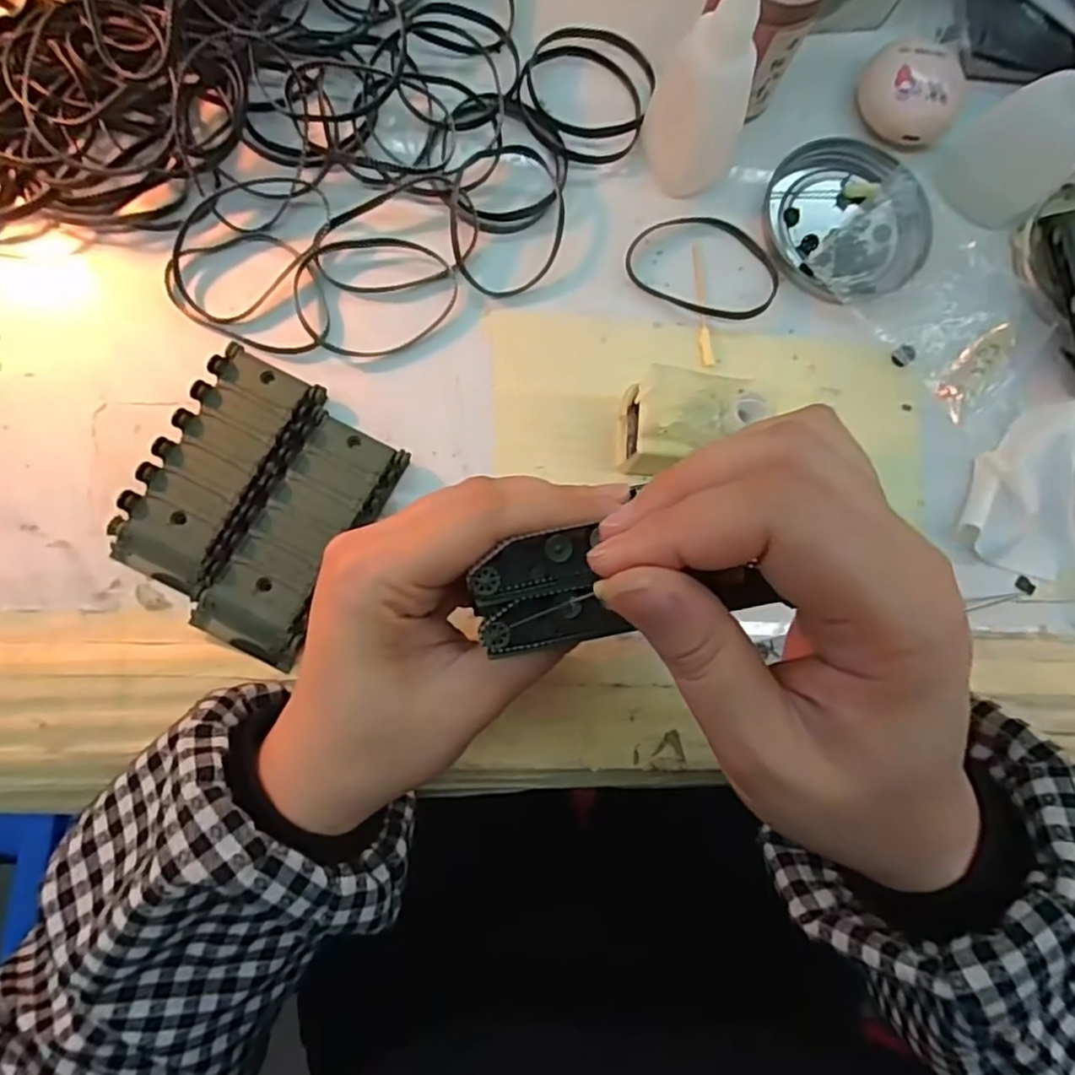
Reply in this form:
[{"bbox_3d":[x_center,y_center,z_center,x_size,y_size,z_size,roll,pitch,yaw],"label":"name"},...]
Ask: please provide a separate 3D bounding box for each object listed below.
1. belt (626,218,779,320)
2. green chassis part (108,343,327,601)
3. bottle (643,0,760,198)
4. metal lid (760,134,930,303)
[{"bbox_3d":[0.078,-0.126,0.308,0.070,0.006,0.049,24,81,-2],"label":"belt"},{"bbox_3d":[-0.127,-0.026,0.267,0.046,0.019,0.096,28,81,-1],"label":"green chassis part"},{"bbox_3d":[0.071,-0.184,0.264,0.031,0.107,0.037,-5,83,-6],"label":"bottle"},{"bbox_3d":[0.145,-0.149,0.316,0.076,0.011,0.078,1,83,-5],"label":"metal lid"}]

